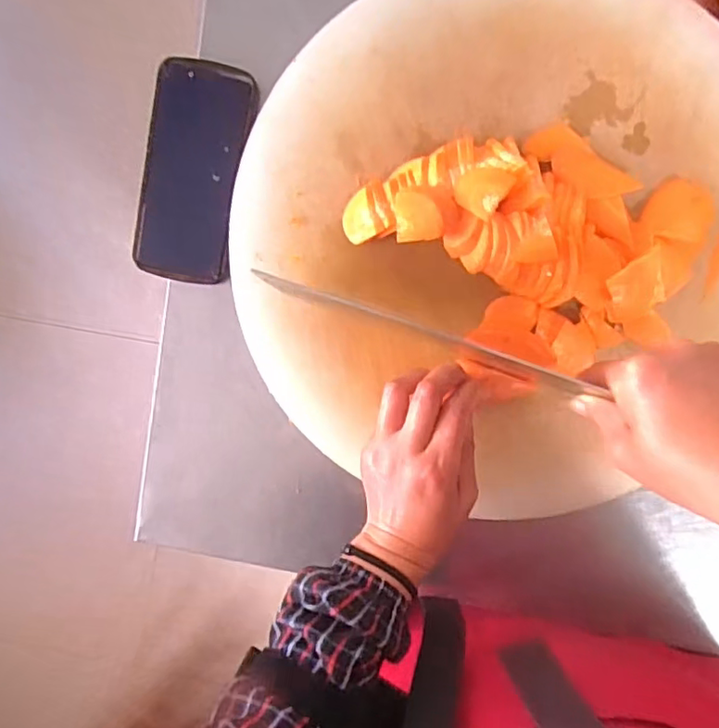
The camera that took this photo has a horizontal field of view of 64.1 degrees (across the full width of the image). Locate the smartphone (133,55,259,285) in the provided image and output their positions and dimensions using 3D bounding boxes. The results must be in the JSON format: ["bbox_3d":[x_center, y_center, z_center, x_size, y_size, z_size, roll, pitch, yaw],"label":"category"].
[{"bbox_3d":[-0.131,-0.152,0.451,0.078,0.017,0.167,11,95,0],"label":"smartphone"}]

